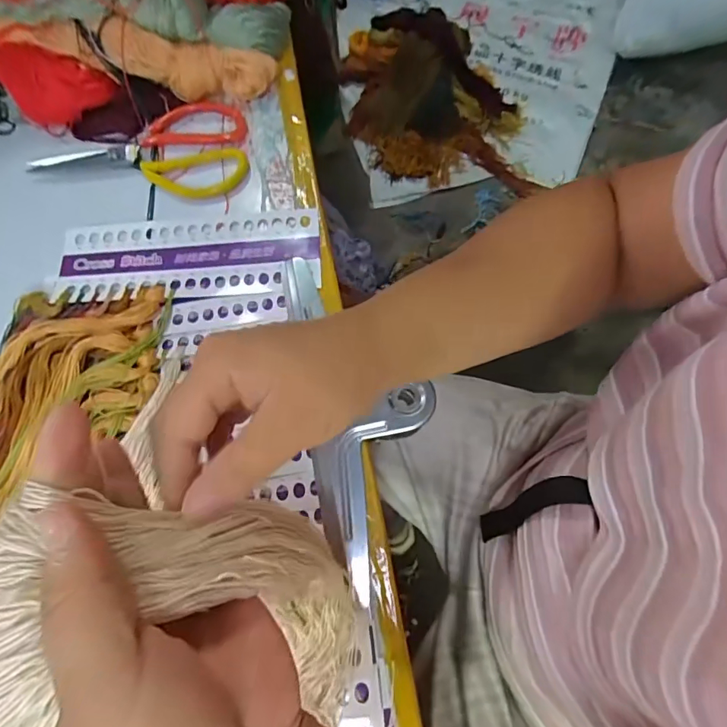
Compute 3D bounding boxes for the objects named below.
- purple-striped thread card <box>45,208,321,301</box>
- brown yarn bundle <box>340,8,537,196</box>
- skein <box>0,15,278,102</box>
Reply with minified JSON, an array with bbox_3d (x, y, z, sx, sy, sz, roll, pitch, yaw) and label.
[{"bbox_3d":[-0.164,-0.100,0.435,0.244,0.007,0.084,-4,72,0],"label":"purple-striped thread card"},{"bbox_3d":[0.177,-0.724,1.193,0.448,0.137,0.513,-3,72,0],"label":"brown yarn bundle"},{"bbox_3d":[-0.222,-0.306,0.461,0.256,0.042,0.040,5,72,-10],"label":"skein"}]

